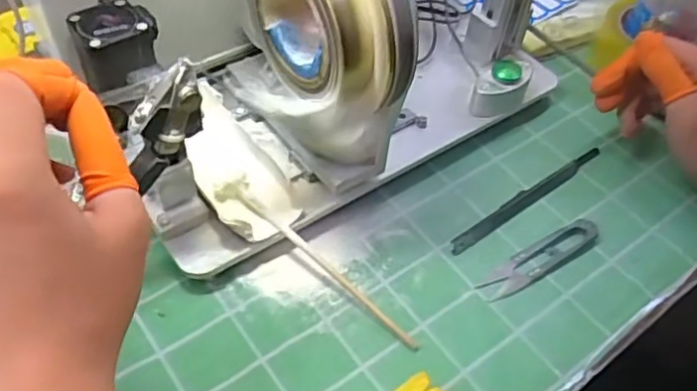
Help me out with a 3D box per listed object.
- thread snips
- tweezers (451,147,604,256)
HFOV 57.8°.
[{"bbox_3d":[0.134,0.043,0.439,0.101,0.009,0.023,-24,57,-22],"label":"thread snips"},{"bbox_3d":[0.136,-0.001,0.471,0.158,0.013,0.010,-29,59,-25],"label":"tweezers"}]

